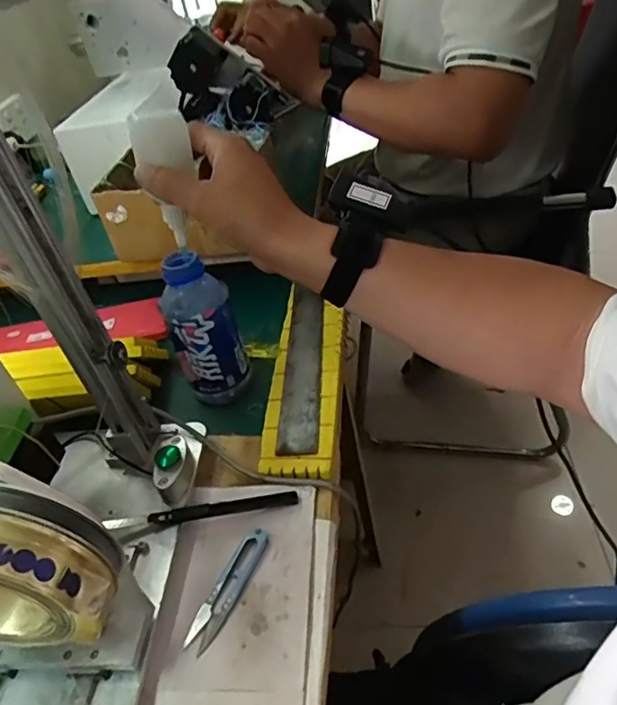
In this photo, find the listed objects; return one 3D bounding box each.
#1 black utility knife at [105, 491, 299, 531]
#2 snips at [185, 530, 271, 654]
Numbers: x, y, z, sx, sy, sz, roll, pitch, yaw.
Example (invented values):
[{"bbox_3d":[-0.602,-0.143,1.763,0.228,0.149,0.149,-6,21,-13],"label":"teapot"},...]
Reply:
[{"bbox_3d":[-0.092,0.139,0.472,0.166,0.015,0.017,-13,39,0],"label":"black utility knife"},{"bbox_3d":[-0.064,0.183,0.430,0.023,0.010,0.100,11,45,26],"label":"snips"}]

